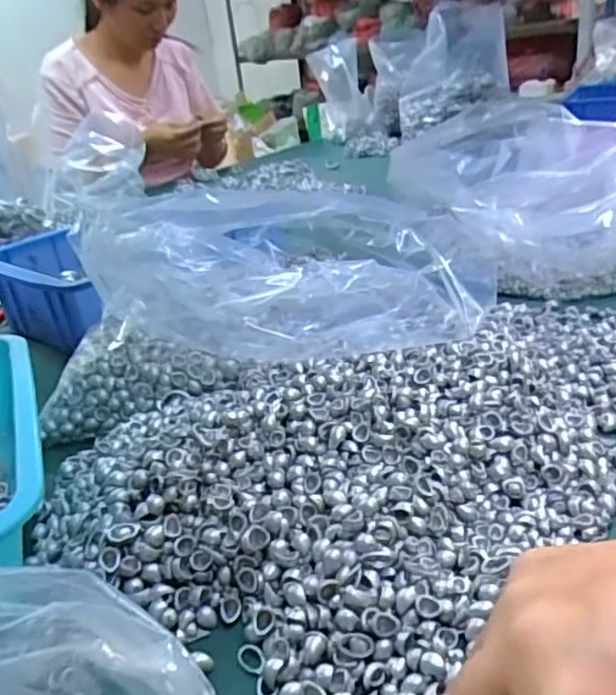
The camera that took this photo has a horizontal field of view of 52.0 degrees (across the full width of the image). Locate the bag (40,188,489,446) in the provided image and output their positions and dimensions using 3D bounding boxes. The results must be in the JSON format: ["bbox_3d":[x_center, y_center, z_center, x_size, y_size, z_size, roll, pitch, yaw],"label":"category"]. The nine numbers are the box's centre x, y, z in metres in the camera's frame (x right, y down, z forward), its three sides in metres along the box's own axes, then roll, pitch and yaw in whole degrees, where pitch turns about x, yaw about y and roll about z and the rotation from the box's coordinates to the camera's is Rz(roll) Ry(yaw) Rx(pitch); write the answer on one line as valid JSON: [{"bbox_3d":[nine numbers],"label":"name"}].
[{"bbox_3d":[-0.002,-0.070,0.509,0.248,0.074,0.231,18,35,30],"label":"bag"}]

